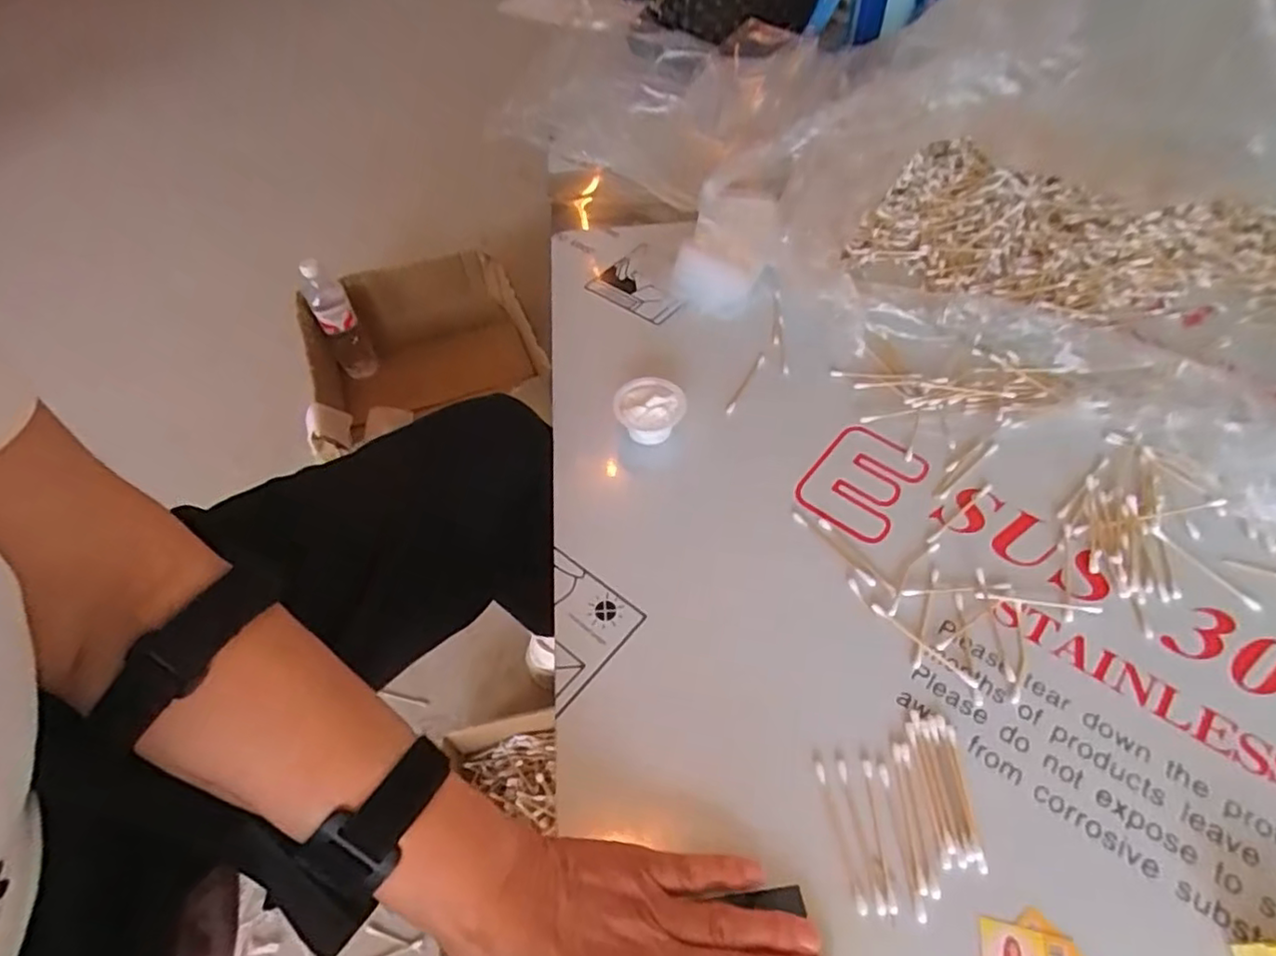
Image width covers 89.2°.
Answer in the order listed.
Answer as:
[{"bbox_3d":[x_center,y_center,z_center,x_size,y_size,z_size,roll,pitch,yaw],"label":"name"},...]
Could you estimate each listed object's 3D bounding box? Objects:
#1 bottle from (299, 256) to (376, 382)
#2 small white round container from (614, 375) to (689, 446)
[{"bbox_3d":[-0.528,-0.268,1.148,0.069,0.231,0.068,-32,58,-20],"label":"bottle"},{"bbox_3d":[0.009,-0.052,0.497,0.054,0.026,0.045,5,55,7],"label":"small white round container"}]

